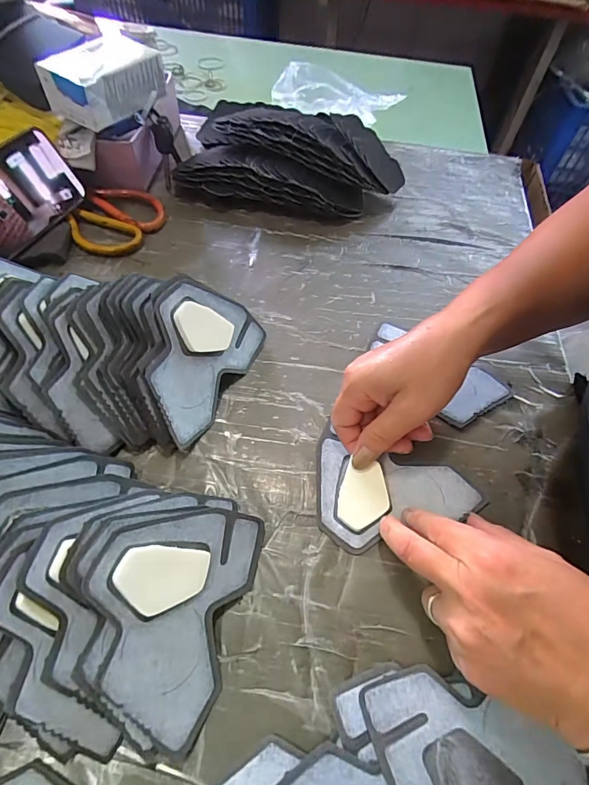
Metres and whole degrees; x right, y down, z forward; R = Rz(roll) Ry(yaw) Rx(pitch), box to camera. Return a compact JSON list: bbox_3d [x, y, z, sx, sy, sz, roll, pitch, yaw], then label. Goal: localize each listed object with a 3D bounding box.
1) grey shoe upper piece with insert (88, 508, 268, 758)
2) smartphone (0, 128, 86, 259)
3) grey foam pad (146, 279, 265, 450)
[{"bbox_3d":[-0.076,0.126,0.239,0.100,0.011,0.125,31,62,-27],"label":"grey shoe upper piece with insert"},{"bbox_3d":[-0.278,-0.189,0.396,0.008,0.072,0.153,7,53,33],"label":"smartphone"},{"bbox_3d":[-0.074,-0.032,0.321,0.008,0.094,0.122,7,53,39],"label":"grey foam pad"}]

